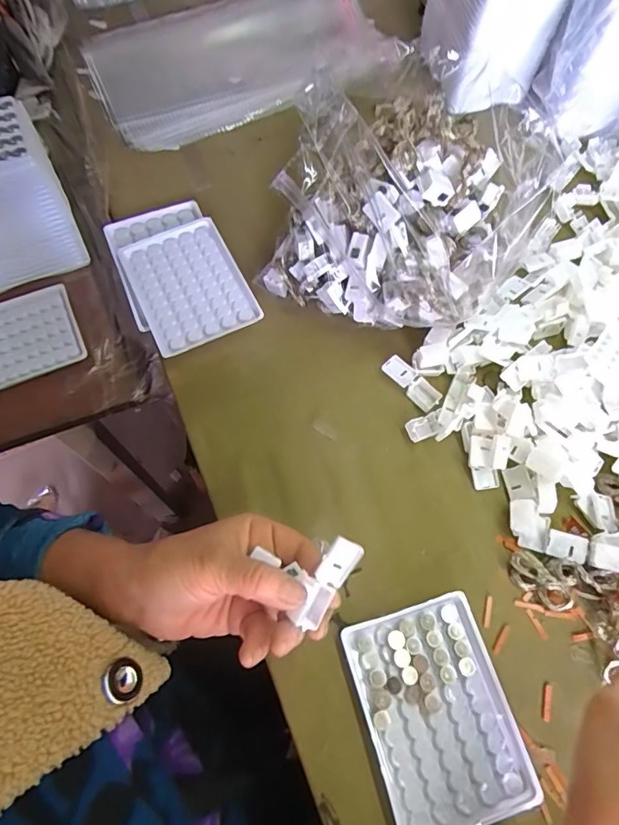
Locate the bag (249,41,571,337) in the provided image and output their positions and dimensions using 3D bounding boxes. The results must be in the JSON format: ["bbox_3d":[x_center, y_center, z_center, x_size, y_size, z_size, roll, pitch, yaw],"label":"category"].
[{"bbox_3d":[0.091,-0.178,0.397,0.208,0.151,0.192,20,68,7],"label":"bag"}]

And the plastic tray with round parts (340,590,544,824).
[{"bbox_3d":[0.085,0.196,0.315,0.094,0.008,0.128,-14,68,-8],"label":"plastic tray with round parts"}]

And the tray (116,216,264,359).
[{"bbox_3d":[-0.110,-0.117,0.438,0.096,0.009,0.127,-26,70,-10],"label":"tray"}]

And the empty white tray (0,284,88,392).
[{"bbox_3d":[-0.291,-0.065,0.463,0.129,0.016,0.093,-24,70,-12],"label":"empty white tray"}]

